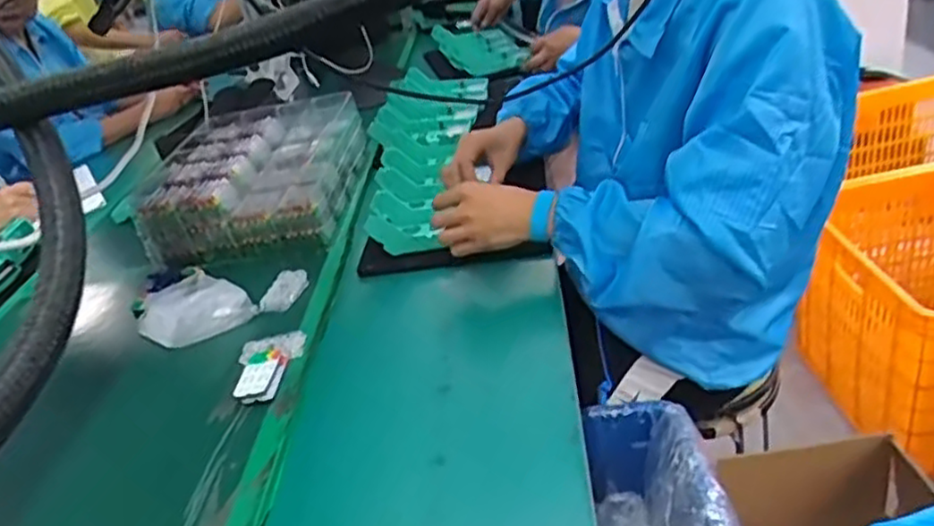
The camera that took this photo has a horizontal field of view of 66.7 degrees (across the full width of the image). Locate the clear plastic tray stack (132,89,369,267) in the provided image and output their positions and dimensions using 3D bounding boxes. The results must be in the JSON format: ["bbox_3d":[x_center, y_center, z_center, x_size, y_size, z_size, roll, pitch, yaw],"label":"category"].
[{"bbox_3d":[-0.312,-0.139,1.071,0.264,0.093,0.331,-8,30,9],"label":"clear plastic tray stack"}]

